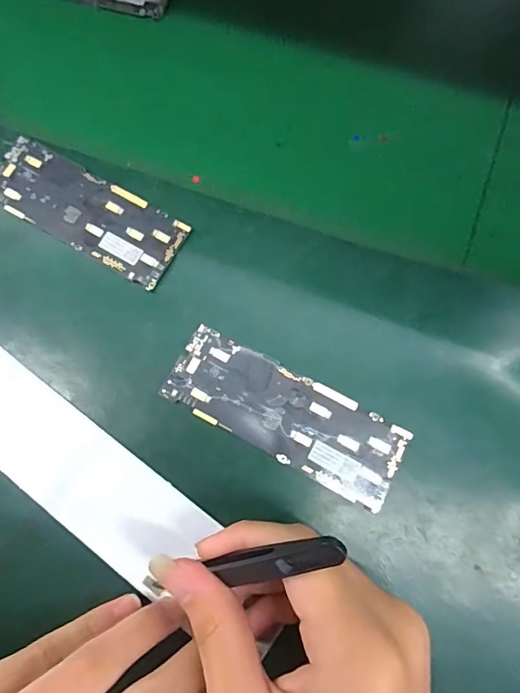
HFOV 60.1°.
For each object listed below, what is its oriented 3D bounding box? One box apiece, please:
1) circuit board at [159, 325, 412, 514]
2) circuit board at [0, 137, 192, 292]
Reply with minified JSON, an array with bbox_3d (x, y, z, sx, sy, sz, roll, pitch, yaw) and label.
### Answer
[{"bbox_3d":[0.012,0.034,0.232,0.123,0.004,0.043,27,79,9],"label":"circuit board"},{"bbox_3d":[-0.103,-0.079,0.263,0.124,0.007,0.044,29,79,10],"label":"circuit board"}]

